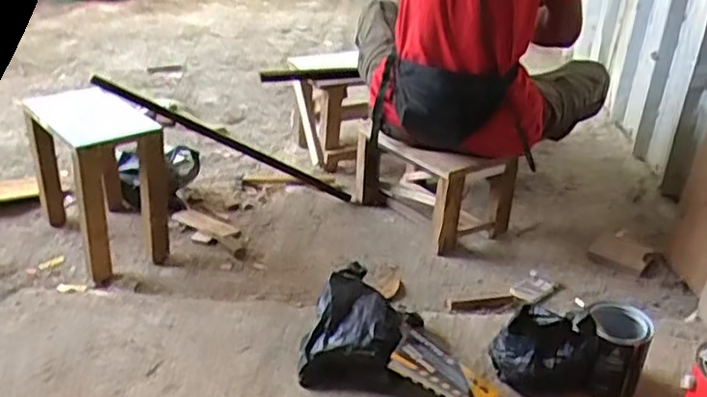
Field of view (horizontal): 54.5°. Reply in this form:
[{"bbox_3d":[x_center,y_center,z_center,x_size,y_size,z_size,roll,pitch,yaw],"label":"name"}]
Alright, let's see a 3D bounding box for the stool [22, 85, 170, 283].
[{"bbox_3d":[-0.543,-0.056,1.481,0.179,0.291,0.342,-17,34,-33],"label":"stool"}]

